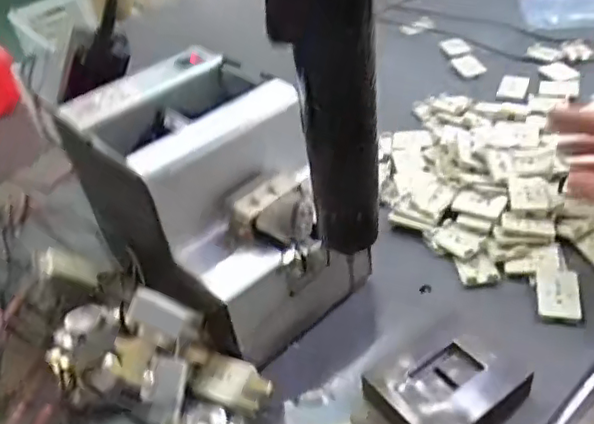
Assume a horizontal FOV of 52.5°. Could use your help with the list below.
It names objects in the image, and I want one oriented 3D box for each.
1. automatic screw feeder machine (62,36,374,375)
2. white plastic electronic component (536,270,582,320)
[{"bbox_3d":[-0.060,-0.008,0.426,0.133,0.142,0.179,-29,45,-24],"label":"automatic screw feeder machine"},{"bbox_3d":[0.183,0.055,0.421,0.027,0.004,0.040,5,42,15],"label":"white plastic electronic component"}]

